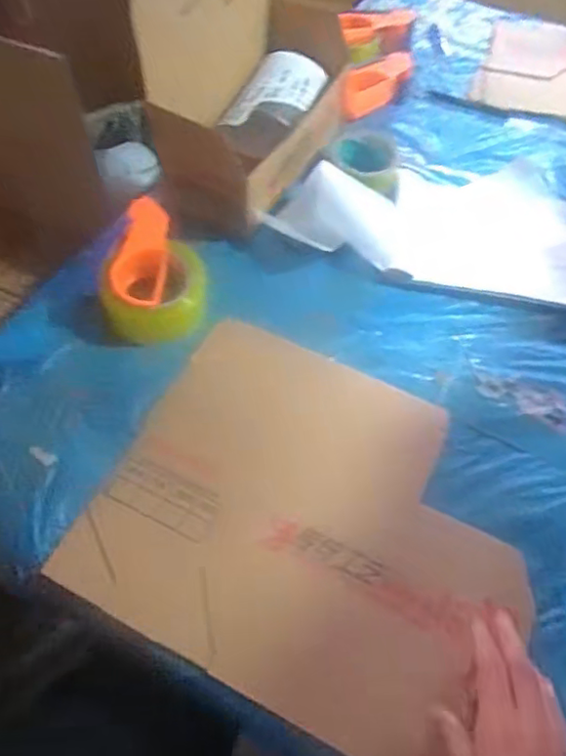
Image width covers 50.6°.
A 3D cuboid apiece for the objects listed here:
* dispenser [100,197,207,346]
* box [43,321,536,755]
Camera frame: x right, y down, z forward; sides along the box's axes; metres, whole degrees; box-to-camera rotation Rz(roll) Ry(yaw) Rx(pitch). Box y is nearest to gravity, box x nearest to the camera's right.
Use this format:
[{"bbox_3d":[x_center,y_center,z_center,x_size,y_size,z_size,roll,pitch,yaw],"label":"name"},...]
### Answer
[{"bbox_3d":[-0.143,-0.115,0.649,0.111,0.062,0.163,-9,57,-9],"label":"dispenser"},{"bbox_3d":[0.022,0.123,0.540,0.355,0.031,0.310,23,64,13],"label":"box"}]

